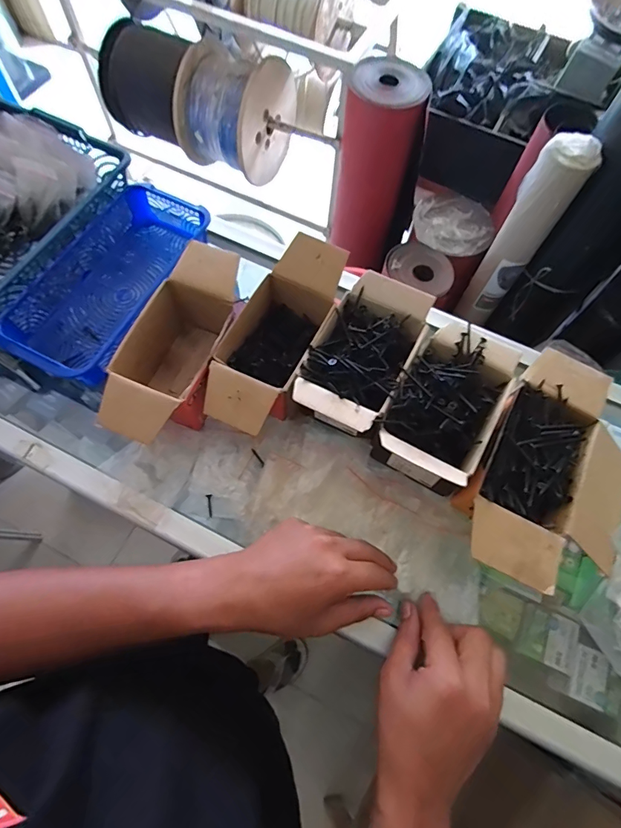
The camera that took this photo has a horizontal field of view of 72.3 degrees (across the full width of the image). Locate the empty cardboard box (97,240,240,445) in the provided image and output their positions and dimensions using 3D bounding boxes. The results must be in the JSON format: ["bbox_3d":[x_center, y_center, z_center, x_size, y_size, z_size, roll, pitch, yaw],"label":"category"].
[{"bbox_3d":[-0.138,-0.065,0.456,0.085,0.084,0.204,20,68,6],"label":"empty cardboard box"}]

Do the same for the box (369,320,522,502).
[{"bbox_3d":[0.132,-0.004,0.426,0.096,0.078,0.157,29,69,9],"label":"box"}]

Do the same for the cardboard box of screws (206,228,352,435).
[{"bbox_3d":[-0.039,-0.079,0.445,0.086,0.083,0.199,24,68,8],"label":"cardboard box of screws"}]

